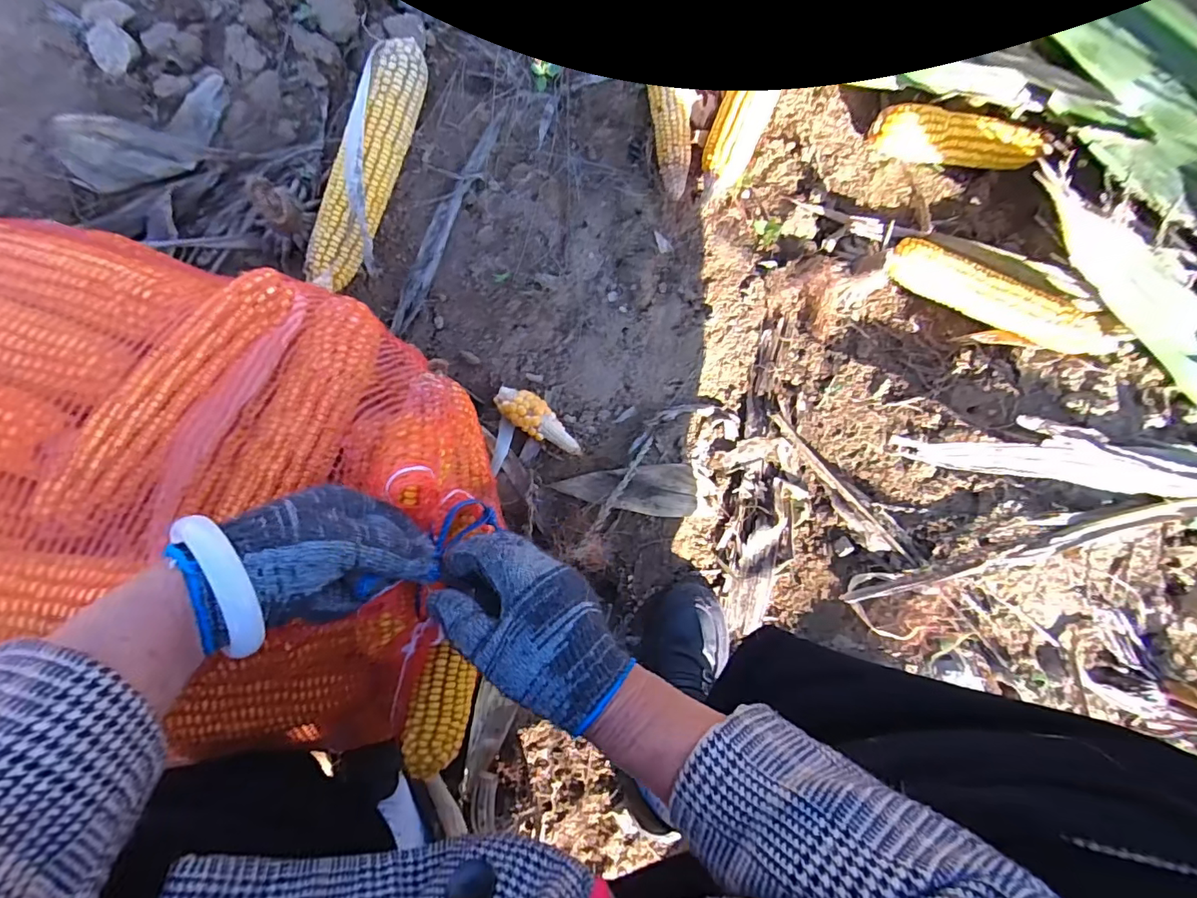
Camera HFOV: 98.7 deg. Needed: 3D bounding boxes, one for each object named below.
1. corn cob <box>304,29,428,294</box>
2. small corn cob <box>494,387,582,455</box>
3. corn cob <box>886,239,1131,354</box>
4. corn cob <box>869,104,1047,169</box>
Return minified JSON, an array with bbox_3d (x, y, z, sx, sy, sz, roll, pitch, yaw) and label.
[{"bbox_3d":[-0.219,-0.264,0.491,0.058,0.054,0.231,15,89,-11],"label":"corn cob"},{"bbox_3d":[-0.060,-0.029,0.533,0.099,0.033,0.036,33,86,-8],"label":"small corn cob"},{"bbox_3d":[0.446,-0.164,0.570,0.252,0.045,0.063,28,86,11],"label":"corn cob"},{"bbox_3d":[0.406,-0.346,0.585,0.208,0.059,0.045,2,91,-11],"label":"corn cob"}]

